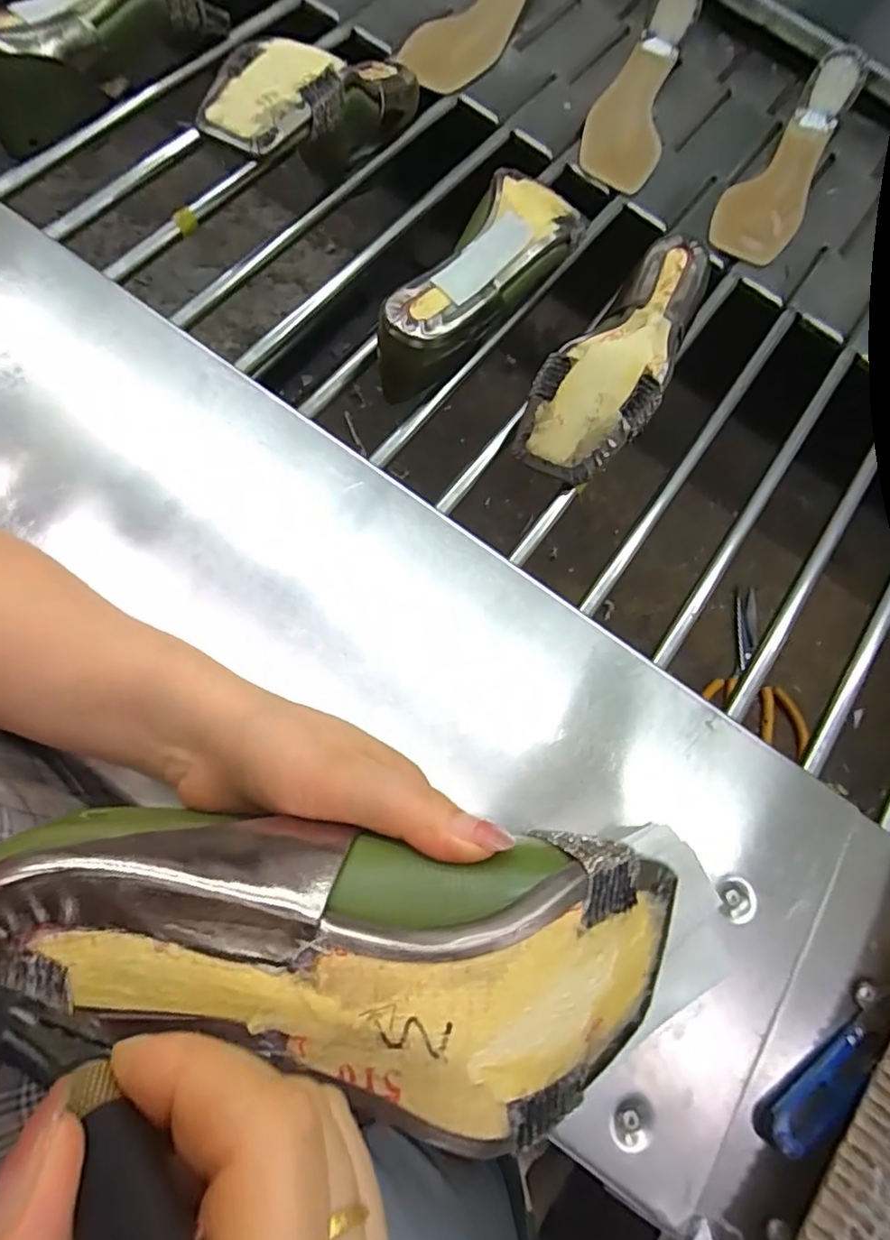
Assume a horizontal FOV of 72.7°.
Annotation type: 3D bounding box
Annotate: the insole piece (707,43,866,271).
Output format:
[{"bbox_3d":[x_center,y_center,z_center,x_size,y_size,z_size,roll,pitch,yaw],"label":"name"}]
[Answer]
[{"bbox_3d":[0.320,-0.424,0.571,0.074,0.049,0.216,31,86,11],"label":"insole piece"}]

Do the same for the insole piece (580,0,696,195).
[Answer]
[{"bbox_3d":[0.182,-0.499,0.577,0.077,0.055,0.209,20,85,6],"label":"insole piece"}]

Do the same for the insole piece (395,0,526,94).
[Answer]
[{"bbox_3d":[0.029,-0.593,0.586,0.067,0.058,0.214,33,87,12],"label":"insole piece"}]

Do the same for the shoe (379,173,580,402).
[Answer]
[{"bbox_3d":[0.025,-0.268,0.468,0.079,0.069,0.217,40,86,15],"label":"shoe"}]

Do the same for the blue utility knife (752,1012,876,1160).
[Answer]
[{"bbox_3d":[0.198,0.246,0.315,0.079,0.008,0.028,-27,69,-14],"label":"blue utility knife"}]

